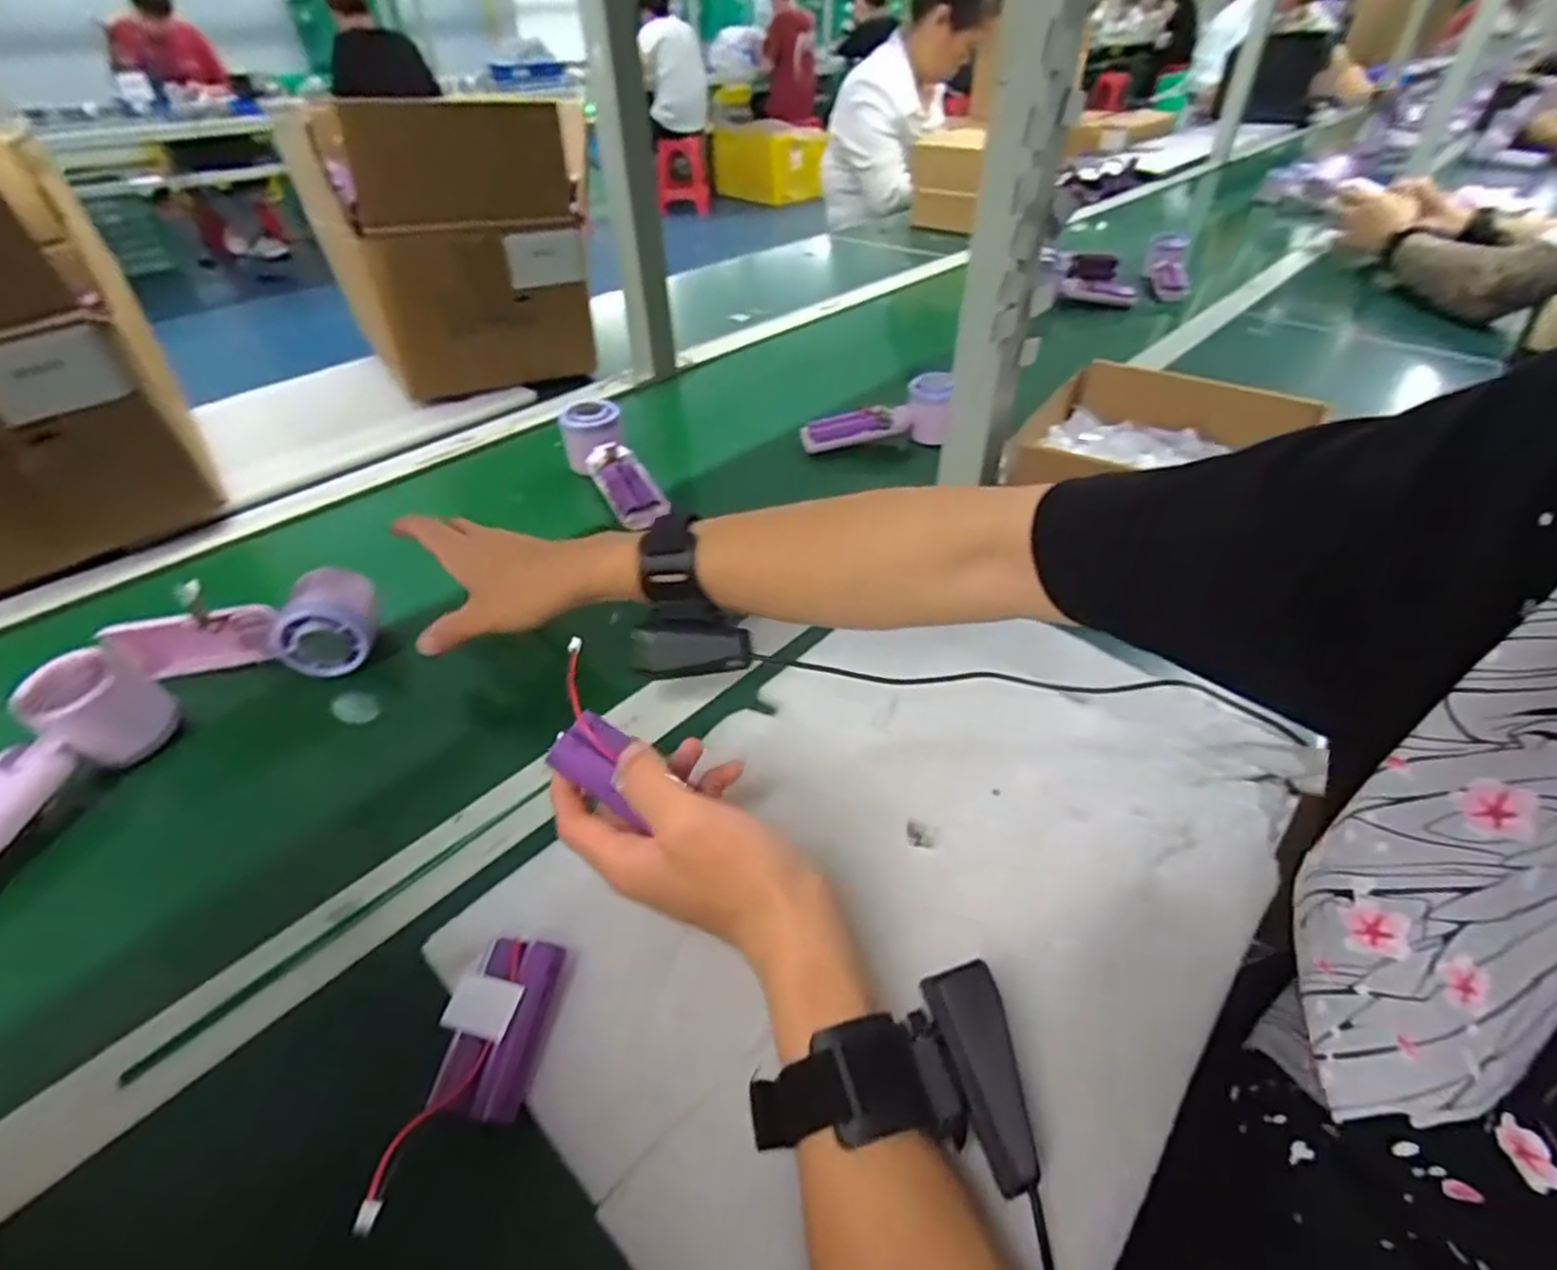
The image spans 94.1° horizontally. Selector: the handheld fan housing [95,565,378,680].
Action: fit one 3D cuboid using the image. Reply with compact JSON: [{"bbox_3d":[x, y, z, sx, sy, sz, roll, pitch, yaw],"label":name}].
[{"bbox_3d":[-0.359,-0.009,0.496,0.171,0.063,0.058,2,40,-1],"label":"handheld fan housing"}]

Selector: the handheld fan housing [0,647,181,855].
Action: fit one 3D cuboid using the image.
[{"bbox_3d":[-0.414,0.081,0.394,0.046,0.060,0.159,9,41,6],"label":"handheld fan housing"}]

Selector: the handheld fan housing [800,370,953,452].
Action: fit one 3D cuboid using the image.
[{"bbox_3d":[0.101,-0.216,0.737,0.153,0.057,0.050,-15,42,0],"label":"handheld fan housing"}]

